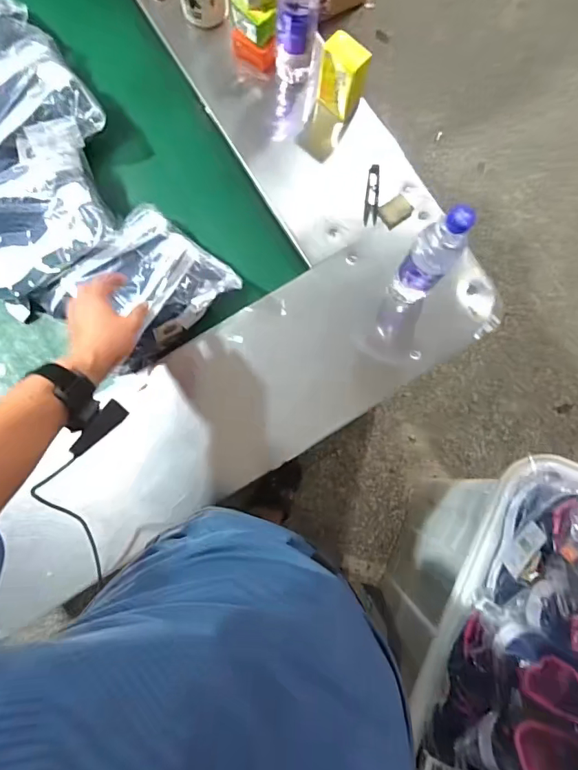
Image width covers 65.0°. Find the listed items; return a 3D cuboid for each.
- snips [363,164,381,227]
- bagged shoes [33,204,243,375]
[{"bbox_3d":[0.140,-0.316,0.756,0.022,0.013,0.104,7,82,0],"label":"snips"},{"bbox_3d":[-0.230,-0.143,0.685,0.228,0.081,0.206,-44,84,-8],"label":"bagged shoes"}]

